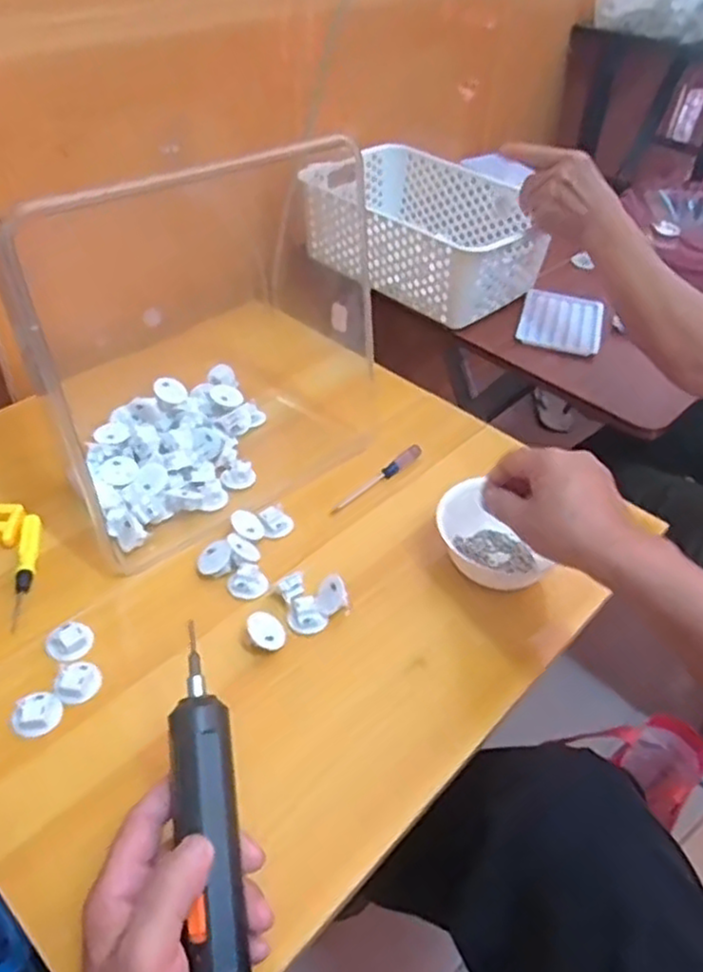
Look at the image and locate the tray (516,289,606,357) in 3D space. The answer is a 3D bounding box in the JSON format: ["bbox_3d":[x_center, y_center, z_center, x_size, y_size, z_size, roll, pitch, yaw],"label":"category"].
[{"bbox_3d":[0.262,-0.208,0.896,0.097,0.019,0.123,15,44,11],"label":"tray"}]

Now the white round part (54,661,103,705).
[{"bbox_3d":[-0.201,0.144,0.528,0.031,0.007,0.030,2,43,-2],"label":"white round part"}]

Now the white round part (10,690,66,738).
[{"bbox_3d":[-0.223,0.162,0.508,0.030,0.009,0.032,2,43,-2],"label":"white round part"}]

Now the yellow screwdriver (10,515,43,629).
[{"bbox_3d":[-0.275,0.069,0.601,0.016,0.011,0.115,-5,44,-10],"label":"yellow screwdriver"}]

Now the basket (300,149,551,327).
[{"bbox_3d":[0.091,-0.336,0.945,0.305,0.105,0.201,36,52,29],"label":"basket"}]

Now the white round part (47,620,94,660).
[{"bbox_3d":[-0.218,0.118,0.553,0.033,0.012,0.028,3,43,-1],"label":"white round part"}]

